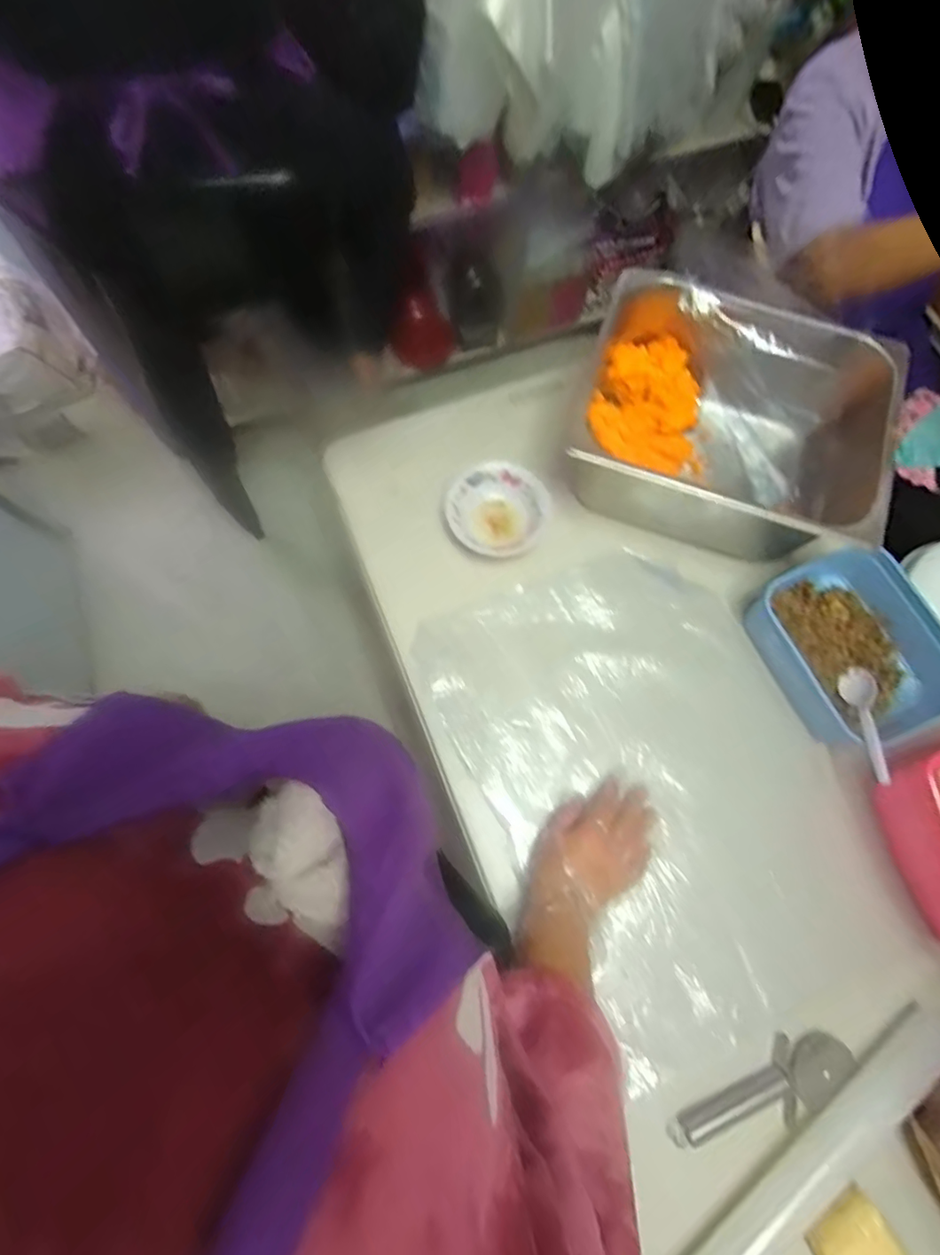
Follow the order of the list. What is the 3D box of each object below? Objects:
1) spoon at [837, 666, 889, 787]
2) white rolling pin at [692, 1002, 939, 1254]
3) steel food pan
[{"bbox_3d":[0.403,0.092,0.557,0.019,0.030,0.143,19,47,4],"label":"spoon"},{"bbox_3d":[0.298,0.456,0.462,0.339,0.028,0.039,-33,76,-12],"label":"white rolling pin"},{"bbox_3d":[0.288,-0.226,0.631,0.316,0.150,0.257,20,72,4],"label":"steel food pan"}]

